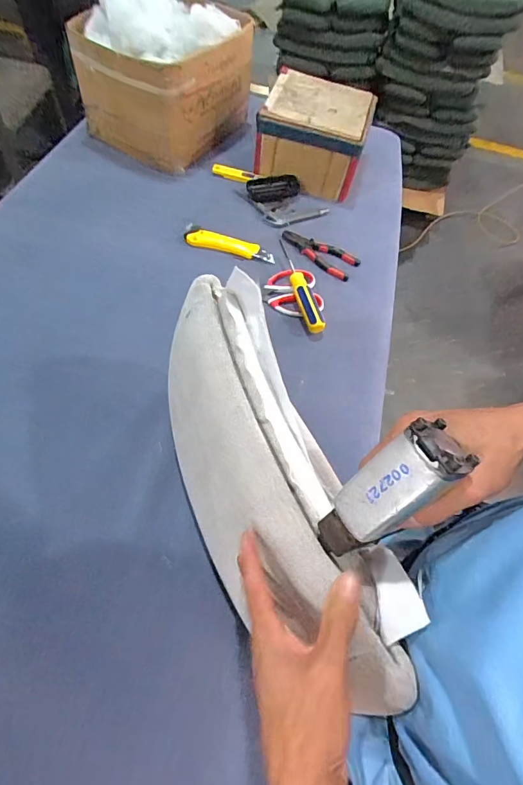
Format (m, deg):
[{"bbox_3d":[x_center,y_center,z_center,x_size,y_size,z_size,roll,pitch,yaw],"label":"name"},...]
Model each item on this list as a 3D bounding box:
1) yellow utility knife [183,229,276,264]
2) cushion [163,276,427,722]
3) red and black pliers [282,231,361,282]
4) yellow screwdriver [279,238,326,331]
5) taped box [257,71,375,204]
[{"bbox_3d":[-0.059,-0.277,0.780,0.169,0.021,0.029,16,58,3],"label":"yellow utility knife"},{"bbox_3d":[-0.011,0.075,0.423,0.125,0.182,0.388,-20,62,-16],"label":"cushion"},{"bbox_3d":[0.109,-0.268,0.793,0.152,0.016,0.068,27,59,10],"label":"red and black pliers"},{"bbox_3d":[0.067,-0.198,0.737,0.031,0.037,0.219,-9,60,-13],"label":"yellow screwdriver"},{"bbox_3d":[0.118,-0.548,0.895,0.212,0.141,0.222,20,58,5],"label":"taped box"}]

